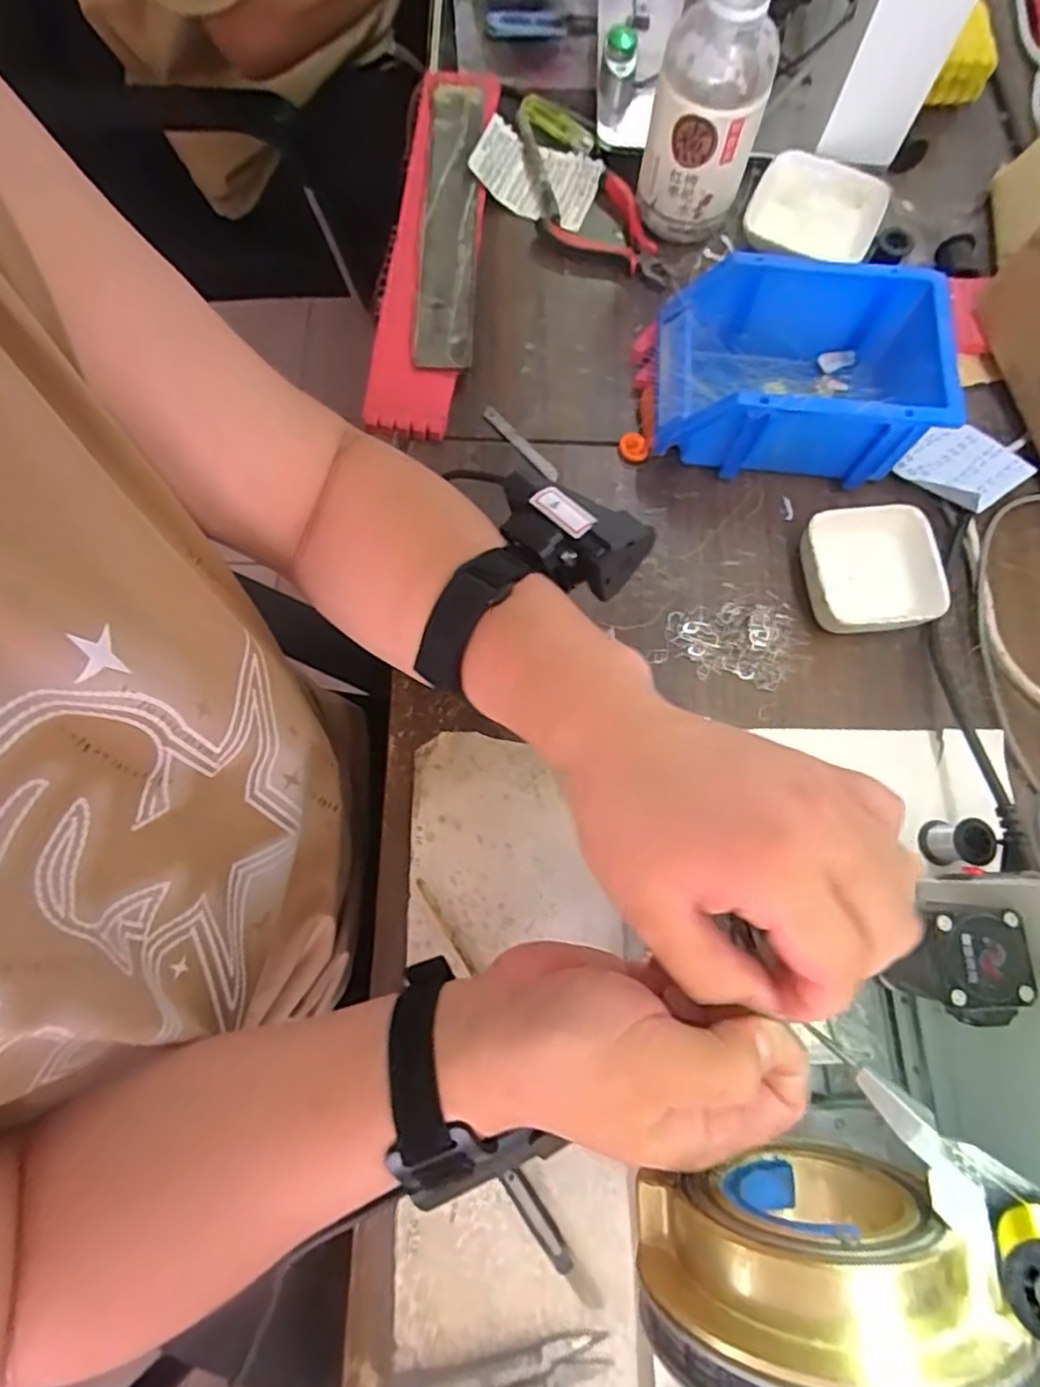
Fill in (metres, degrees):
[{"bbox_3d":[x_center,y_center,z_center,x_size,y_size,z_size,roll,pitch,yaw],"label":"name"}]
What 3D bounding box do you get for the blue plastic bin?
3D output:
[{"bbox_3d":[0.197,-0.220,0.467,0.197,0.084,0.125,4,75,0],"label":"blue plastic bin"}]

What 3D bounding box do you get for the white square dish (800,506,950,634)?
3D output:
[{"bbox_3d":[0.232,-0.081,0.447,0.090,0.031,0.084,-2,75,-2],"label":"white square dish"}]

